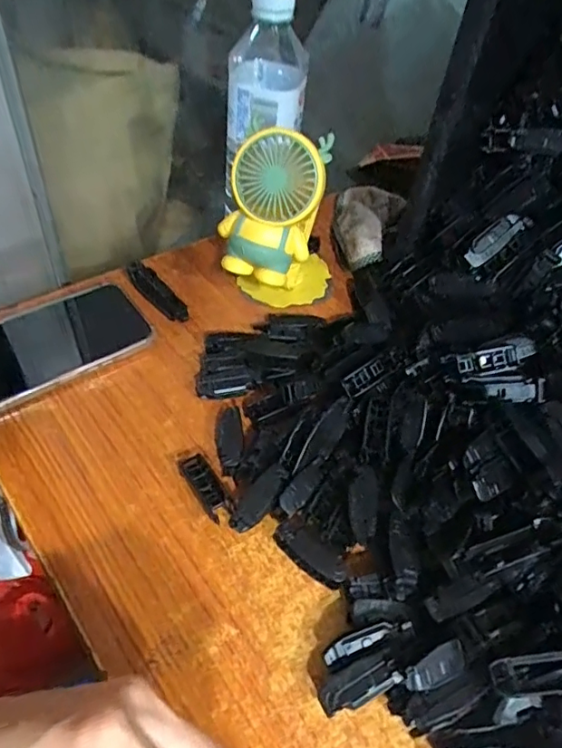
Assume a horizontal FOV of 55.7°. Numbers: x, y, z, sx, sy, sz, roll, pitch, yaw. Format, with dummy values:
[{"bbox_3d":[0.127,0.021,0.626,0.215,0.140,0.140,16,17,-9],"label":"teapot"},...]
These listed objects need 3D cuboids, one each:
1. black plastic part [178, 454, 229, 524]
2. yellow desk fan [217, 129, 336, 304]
[{"bbox_3d":[-0.049,0.072,0.344,0.016,0.012,0.045,-27,57,-27],"label":"black plastic part"},{"bbox_3d":[0.001,-0.124,0.428,0.084,0.144,0.104,10,48,1],"label":"yellow desk fan"}]

